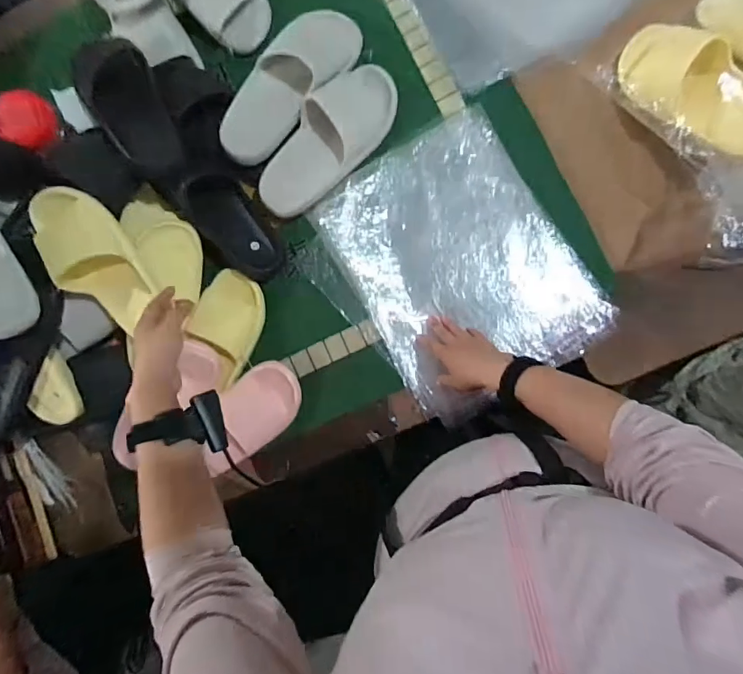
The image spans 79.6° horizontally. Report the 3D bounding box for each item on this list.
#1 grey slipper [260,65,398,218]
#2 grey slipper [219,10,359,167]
[{"bbox_3d":[-0.068,-0.304,0.690,0.108,0.058,0.267,44,94,7],"label":"grey slipper"},{"bbox_3d":[-0.131,-0.397,0.696,0.274,0.062,0.102,-43,83,4],"label":"grey slipper"}]

